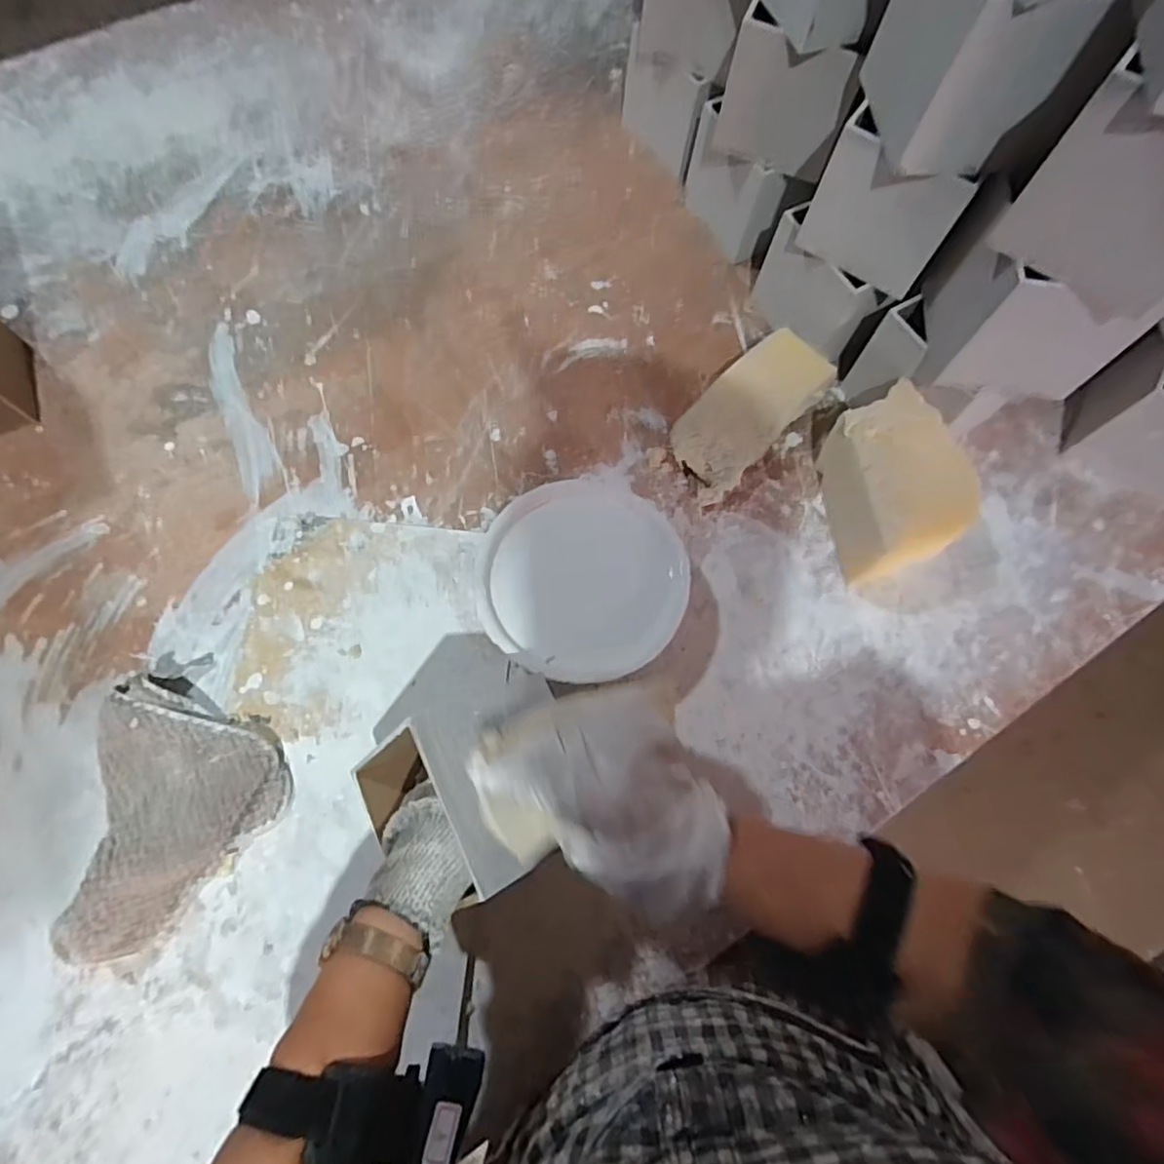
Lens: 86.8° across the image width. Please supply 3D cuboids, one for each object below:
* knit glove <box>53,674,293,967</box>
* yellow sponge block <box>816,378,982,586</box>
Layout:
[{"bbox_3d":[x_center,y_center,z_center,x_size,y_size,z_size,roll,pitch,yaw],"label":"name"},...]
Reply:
[{"bbox_3d":[-0.323,0.179,0.464,0.157,0.044,0.194,21,72,5],"label":"knit glove"},{"bbox_3d":[0.290,-0.090,0.575,0.104,0.083,0.166,-3,71,-4],"label":"yellow sponge block"}]

